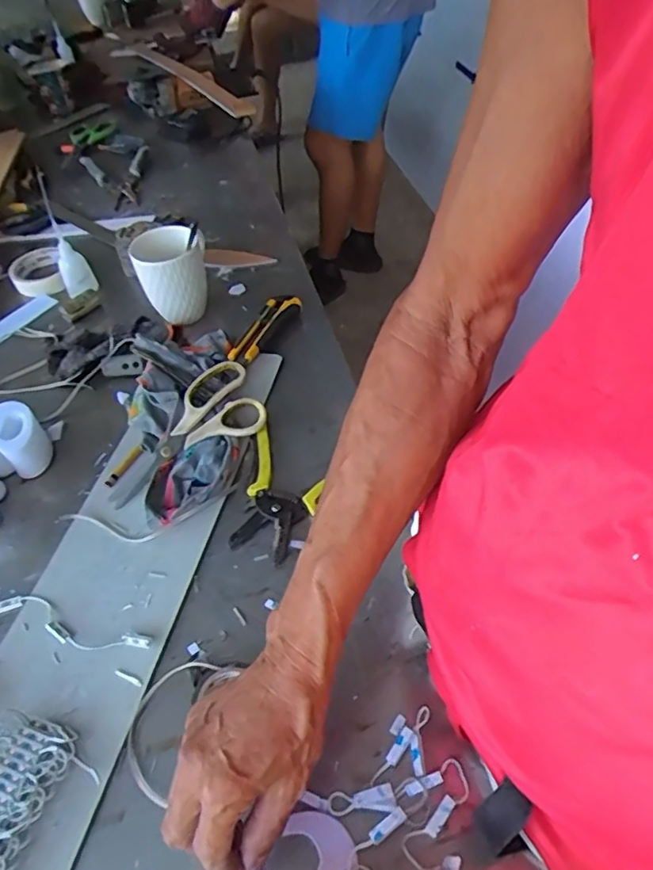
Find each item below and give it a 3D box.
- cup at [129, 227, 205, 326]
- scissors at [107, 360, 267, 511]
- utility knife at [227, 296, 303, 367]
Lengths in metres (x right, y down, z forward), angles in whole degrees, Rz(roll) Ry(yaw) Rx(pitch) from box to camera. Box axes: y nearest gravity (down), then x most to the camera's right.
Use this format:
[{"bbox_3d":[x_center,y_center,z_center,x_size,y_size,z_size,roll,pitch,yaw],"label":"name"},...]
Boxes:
[{"bbox_3d":[-0.194,-0.203,0.754,0.081,0.108,0.101,-7,49,-2],"label":"cup"},{"bbox_3d":[-0.143,0.003,0.609,0.188,0.030,0.082,-44,58,-14],"label":"scissors"},{"bbox_3d":[-0.077,-0.128,0.734,0.039,0.029,0.138,21,54,21],"label":"utility knife"}]

